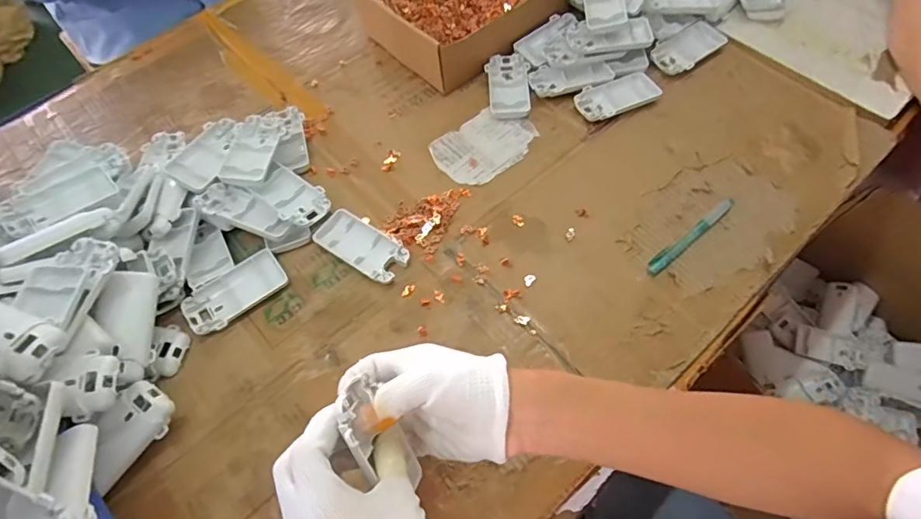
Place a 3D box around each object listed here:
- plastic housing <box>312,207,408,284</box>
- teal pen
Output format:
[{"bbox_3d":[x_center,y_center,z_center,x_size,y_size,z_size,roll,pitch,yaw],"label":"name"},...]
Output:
[{"bbox_3d":[-0.098,-0.013,0.529,0.094,0.011,0.046,29,65,19],"label":"plastic housing"},{"bbox_3d":[0.228,-0.024,0.526,0.125,0.008,0.015,-36,64,-17],"label":"teal pen"}]

